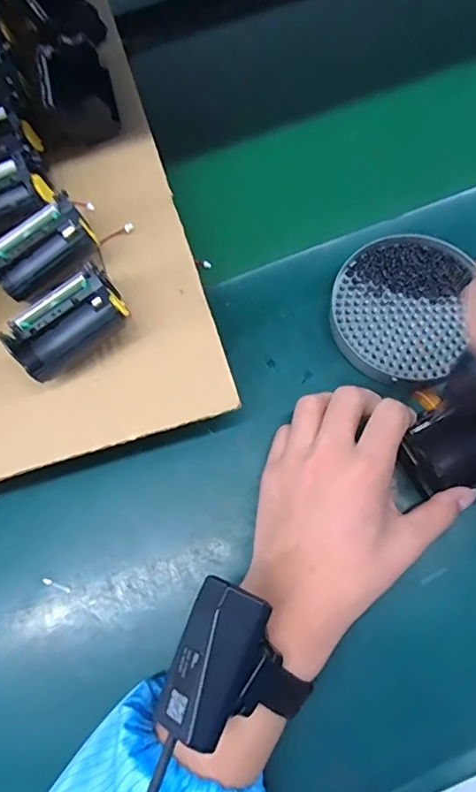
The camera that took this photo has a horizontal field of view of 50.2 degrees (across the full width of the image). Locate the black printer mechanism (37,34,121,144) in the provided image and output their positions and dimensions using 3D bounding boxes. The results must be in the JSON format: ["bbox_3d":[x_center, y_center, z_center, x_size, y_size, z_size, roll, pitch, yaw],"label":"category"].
[{"bbox_3d":[-0.120,-0.230,0.386,0.050,0.039,0.080,-16,70,-3],"label":"black printer mechanism"}]

